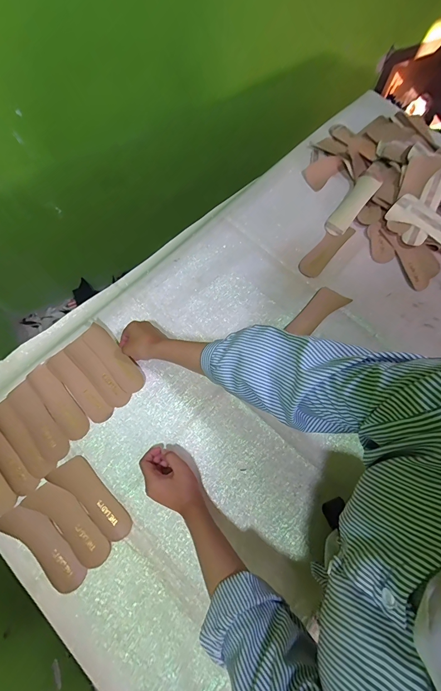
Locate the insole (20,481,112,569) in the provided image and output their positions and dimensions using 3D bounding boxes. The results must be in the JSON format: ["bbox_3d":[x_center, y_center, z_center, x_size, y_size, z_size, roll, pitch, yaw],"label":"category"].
[{"bbox_3d":[-0.233,0.275,0.504,0.151,0.009,0.050,38,76,10],"label":"insole"}]

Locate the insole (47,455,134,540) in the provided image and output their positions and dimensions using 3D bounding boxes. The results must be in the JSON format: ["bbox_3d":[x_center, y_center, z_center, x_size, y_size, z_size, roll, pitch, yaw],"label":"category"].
[{"bbox_3d":[-0.203,0.245,0.525,0.152,0.004,0.054,38,66,8],"label":"insole"}]

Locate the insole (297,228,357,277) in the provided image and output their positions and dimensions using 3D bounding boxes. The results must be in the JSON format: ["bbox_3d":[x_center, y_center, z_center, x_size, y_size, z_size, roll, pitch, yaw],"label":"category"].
[{"bbox_3d":[0.216,-0.197,0.669,0.045,0.008,0.140,38,77,18],"label":"insole"}]

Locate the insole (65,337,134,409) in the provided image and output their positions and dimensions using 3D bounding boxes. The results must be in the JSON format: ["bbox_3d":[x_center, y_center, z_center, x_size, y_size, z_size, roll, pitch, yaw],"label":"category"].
[{"bbox_3d":[-0.220,0.051,0.582,0.042,0.015,0.147,-43,78,-13],"label":"insole"}]

